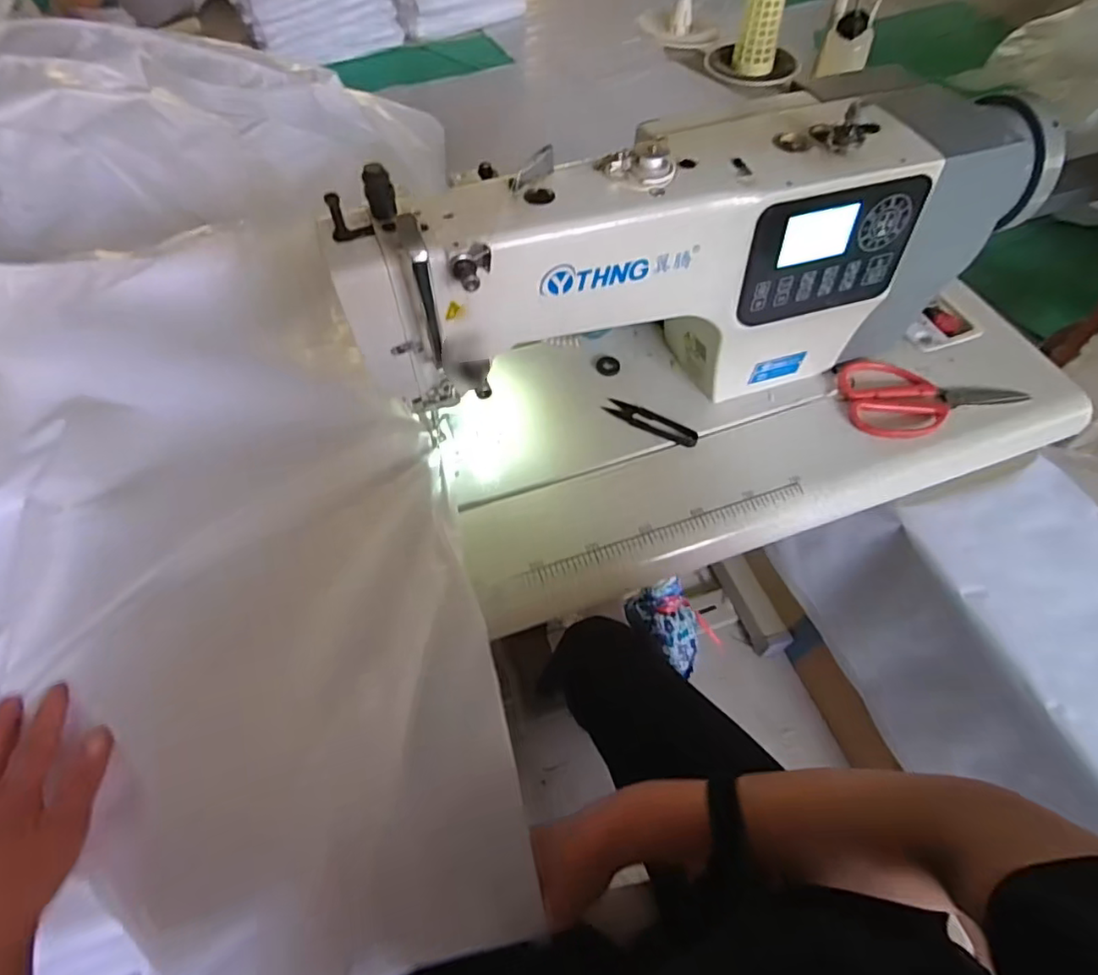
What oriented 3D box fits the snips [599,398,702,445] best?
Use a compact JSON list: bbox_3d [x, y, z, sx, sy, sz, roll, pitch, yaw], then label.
[{"bbox_3d":[0.100,-0.065,0.591,0.096,0.008,0.026,30,62,17],"label":"snips"}]

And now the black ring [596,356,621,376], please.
[{"bbox_3d":[0.063,-0.129,0.634,0.024,0.004,0.027,10,58,6],"label":"black ring"}]

